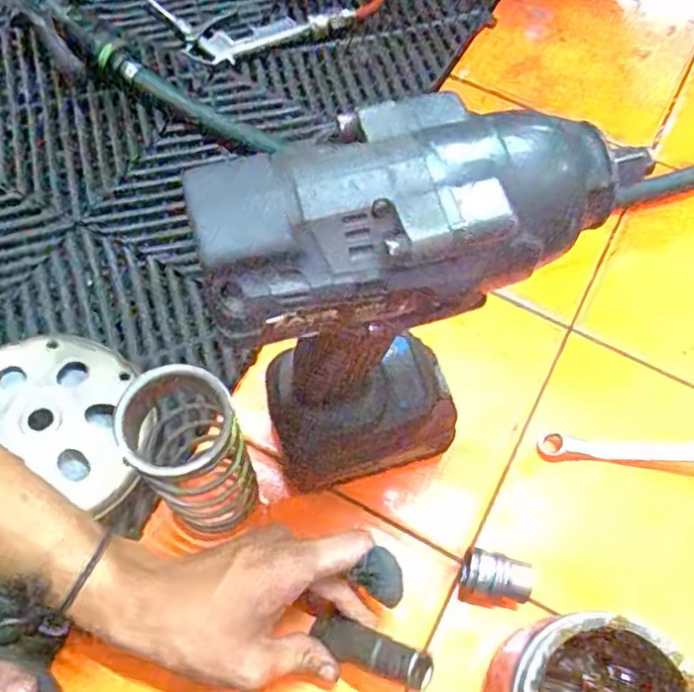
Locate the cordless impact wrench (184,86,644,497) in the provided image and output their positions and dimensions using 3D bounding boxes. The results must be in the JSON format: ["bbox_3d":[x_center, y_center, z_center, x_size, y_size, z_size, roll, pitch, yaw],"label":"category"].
[{"bbox_3d":[0.031,-0.009,0.327,0.174,0.245,0.071,-21,67,-13],"label":"cordless impact wrench"}]

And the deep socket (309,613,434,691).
[{"bbox_3d":[0.013,0.173,0.369,0.071,0.019,0.021,9,61,32],"label":"deep socket"}]

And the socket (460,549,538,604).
[{"bbox_3d":[0.095,0.145,0.412,0.042,0.021,0.024,13,65,3],"label":"socket"}]

